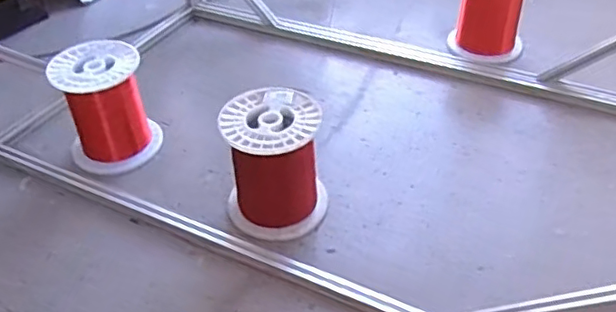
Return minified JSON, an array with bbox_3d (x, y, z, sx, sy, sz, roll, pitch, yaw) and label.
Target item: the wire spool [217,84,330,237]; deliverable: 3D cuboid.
[{"bbox_3d":[-0.069,0.017,1.220,0.195,0.245,0.190,-2,42,2],"label":"wire spool"}]

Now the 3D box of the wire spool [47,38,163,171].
[{"bbox_3d":[-0.476,-0.113,1.390,0.201,0.257,0.201,-2,42,2],"label":"wire spool"}]

